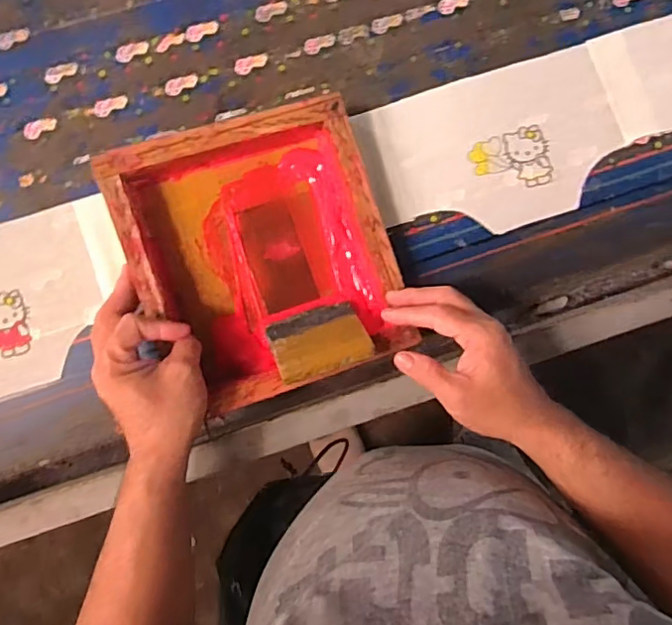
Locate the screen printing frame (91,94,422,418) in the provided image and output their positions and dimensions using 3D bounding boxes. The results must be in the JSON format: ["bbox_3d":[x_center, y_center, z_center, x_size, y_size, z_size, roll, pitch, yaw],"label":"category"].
[{"bbox_3d":[-0.065,-0.053,0.532,0.230,0.079,0.248,-18,84,-3],"label":"screen printing frame"}]

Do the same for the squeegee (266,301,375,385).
[{"bbox_3d":[-0.016,0.025,0.519,0.086,0.008,0.071,-17,49,-10],"label":"squeegee"}]

